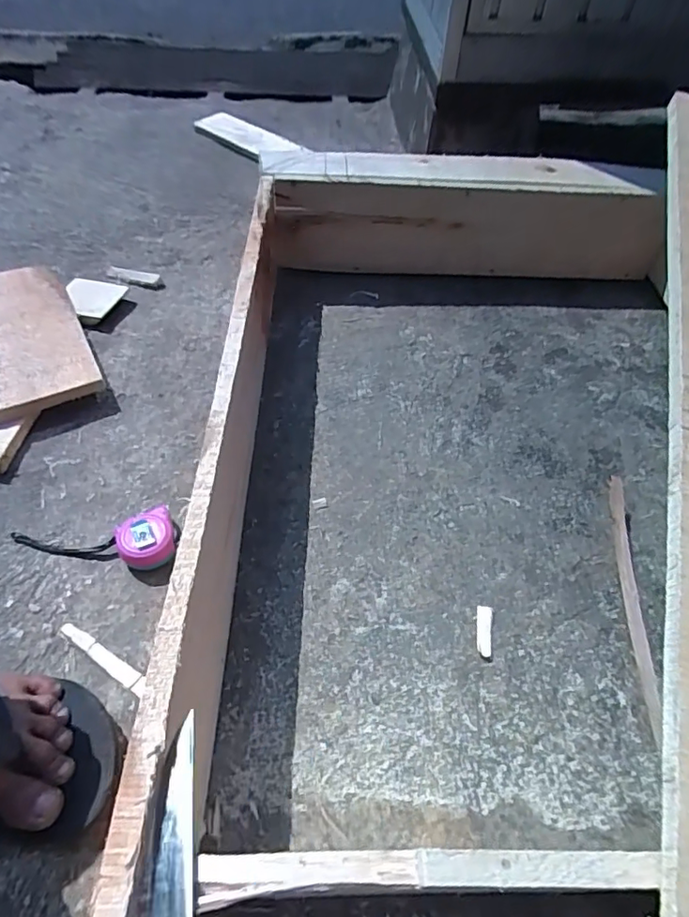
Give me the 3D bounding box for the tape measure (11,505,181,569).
[{"bbox_3d":[-0.265,0.091,0.564,0.174,0.036,0.060,-6,51,-7],"label":"tape measure"}]

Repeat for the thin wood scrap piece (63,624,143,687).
[{"bbox_3d":[-0.232,0.185,0.506,0.097,0.005,0.016,28,55,19],"label":"thin wood scrap piece"}]

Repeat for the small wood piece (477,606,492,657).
[{"bbox_3d":[0.139,0.171,0.530,0.015,0.004,0.051,9,51,5],"label":"small wood piece"}]

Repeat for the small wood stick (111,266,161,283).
[{"bbox_3d":[-0.358,-0.312,0.908,0.086,0.010,0.030,11,51,7],"label":"small wood stick"}]

